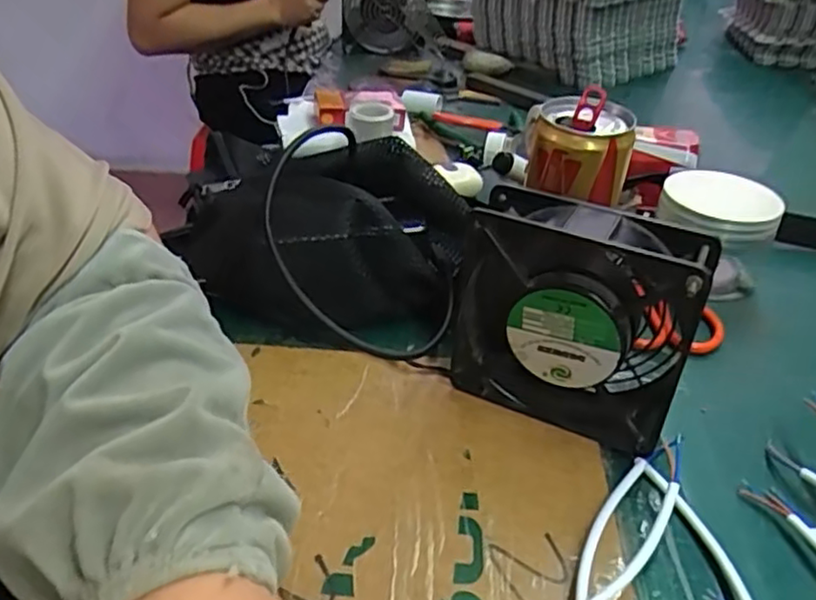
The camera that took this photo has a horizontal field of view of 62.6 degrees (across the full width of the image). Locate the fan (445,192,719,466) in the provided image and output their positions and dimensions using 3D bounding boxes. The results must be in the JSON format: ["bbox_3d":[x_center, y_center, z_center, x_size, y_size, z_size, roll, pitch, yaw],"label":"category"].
[{"bbox_3d":[0.087,0.011,0.366,0.125,0.120,0.048,21,39,23],"label":"fan"}]

